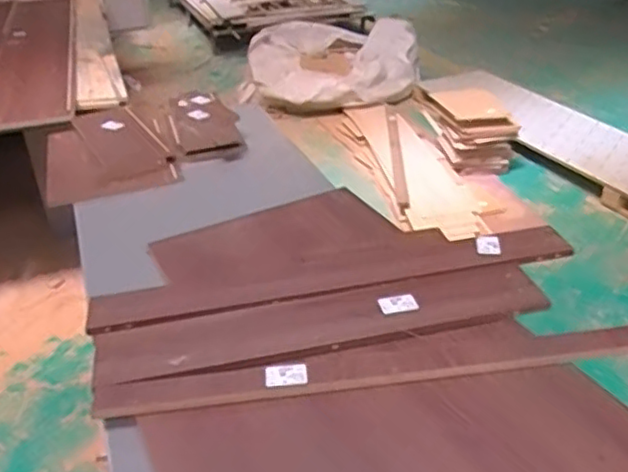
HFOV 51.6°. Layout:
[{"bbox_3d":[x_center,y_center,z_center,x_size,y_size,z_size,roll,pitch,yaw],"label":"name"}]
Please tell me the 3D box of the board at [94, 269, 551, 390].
[{"bbox_3d":[0.020,0.143,1.090,0.741,0.014,0.133,-9,33,-9],"label":"board"}]

